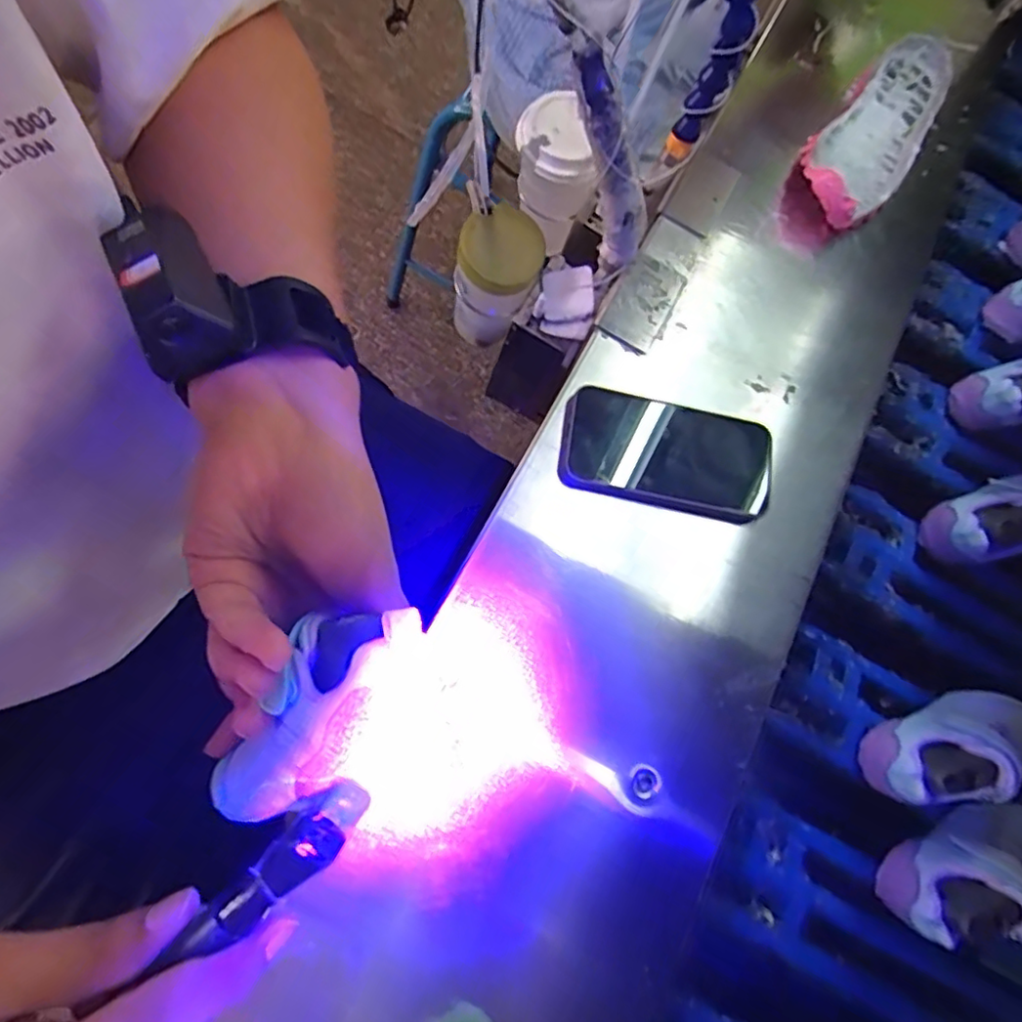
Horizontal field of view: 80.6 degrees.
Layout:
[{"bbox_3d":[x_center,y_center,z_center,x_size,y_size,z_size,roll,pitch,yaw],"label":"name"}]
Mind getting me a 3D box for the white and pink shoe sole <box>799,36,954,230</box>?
[{"bbox_3d":[0.341,-0.355,0.566,0.087,0.060,0.235,34,70,12],"label":"white and pink shoe sole"}]

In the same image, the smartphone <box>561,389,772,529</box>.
[{"bbox_3d":[0.119,-0.043,0.459,0.161,0.015,0.079,12,78,-6],"label":"smartphone"}]

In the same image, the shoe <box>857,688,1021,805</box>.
[{"bbox_3d":[0.341,0.178,0.455,0.141,0.072,0.064,-17,69,-9],"label":"shoe"}]

